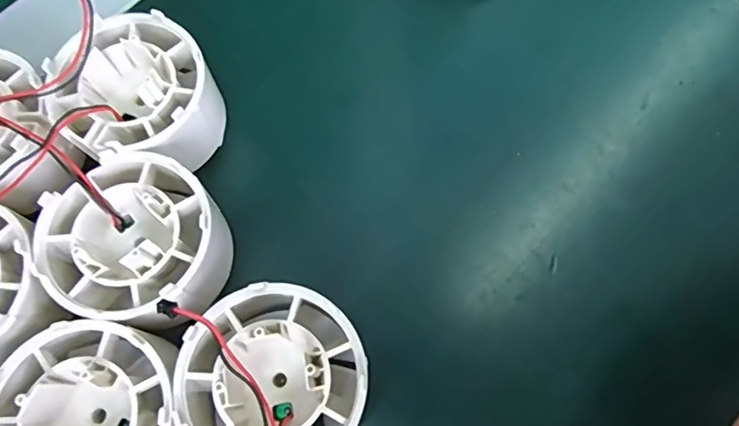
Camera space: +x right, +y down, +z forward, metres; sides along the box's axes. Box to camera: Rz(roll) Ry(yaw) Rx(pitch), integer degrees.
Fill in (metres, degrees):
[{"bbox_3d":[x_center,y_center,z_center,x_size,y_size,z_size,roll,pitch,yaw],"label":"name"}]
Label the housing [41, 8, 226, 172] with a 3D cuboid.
[{"bbox_3d":[-0.078,-0.037,0.194,0.049,0.040,0.056,-38,74,-11],"label":"housing"}]

